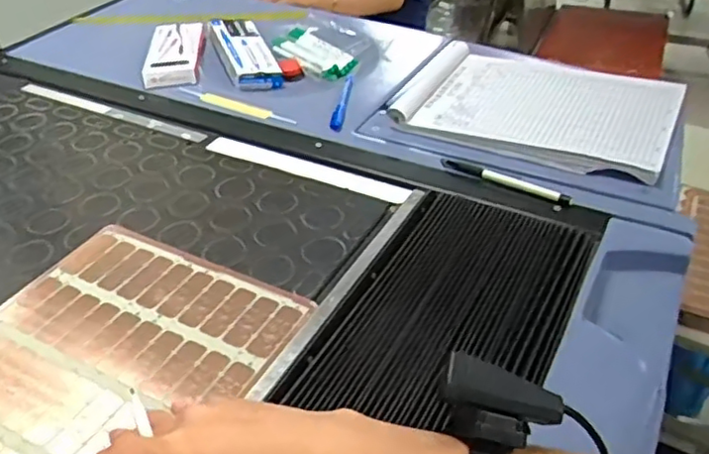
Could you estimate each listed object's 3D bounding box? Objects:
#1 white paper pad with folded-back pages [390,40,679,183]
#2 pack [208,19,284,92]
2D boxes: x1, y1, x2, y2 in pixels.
[{"bbox_3d":[0.221,-0.155,0.794,0.309,0.040,0.233,14,41,22],"label":"white paper pad with folded-back pages"},{"bbox_3d":[-0.163,-0.261,0.972,0.075,0.030,0.161,-17,57,-17],"label":"pack"}]

